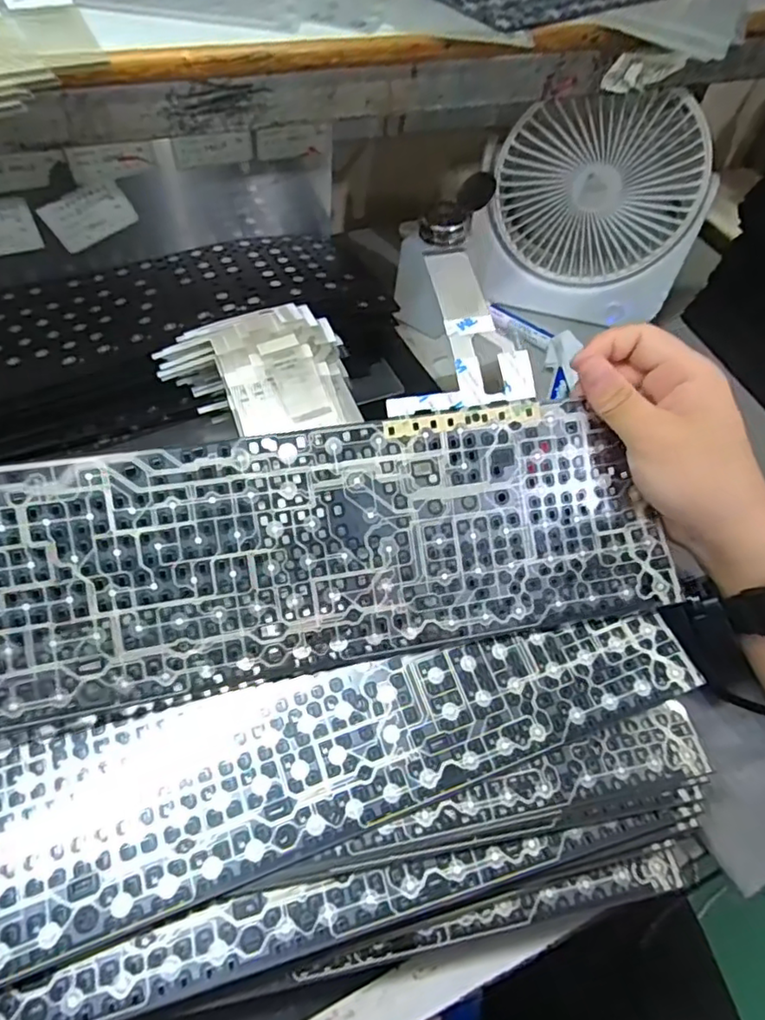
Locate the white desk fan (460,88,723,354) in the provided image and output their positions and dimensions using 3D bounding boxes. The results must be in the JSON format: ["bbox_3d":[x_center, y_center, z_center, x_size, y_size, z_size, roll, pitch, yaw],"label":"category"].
[{"bbox_3d":[0.177,-0.246,0.503,0.178,0.186,0.057,22,55,9],"label":"white desk fan"}]

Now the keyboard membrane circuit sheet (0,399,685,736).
[{"bbox_3d":[-0.054,0.023,0.294,0.404,0.013,0.118,-8,91,-11],"label":"keyboard membrane circuit sheet"}]

